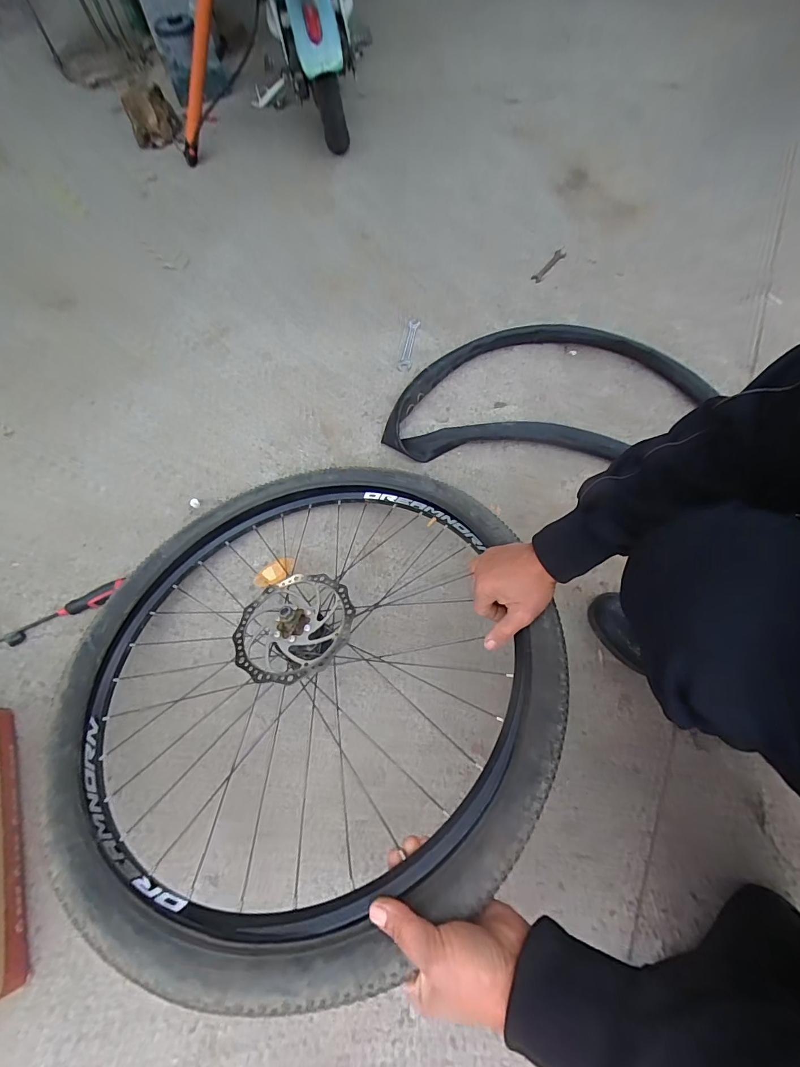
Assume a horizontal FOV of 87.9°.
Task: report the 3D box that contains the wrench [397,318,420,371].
[{"bbox_3d":[0.020,-0.414,0.916,0.028,0.014,0.147,9,67,5],"label":"wrench"}]

